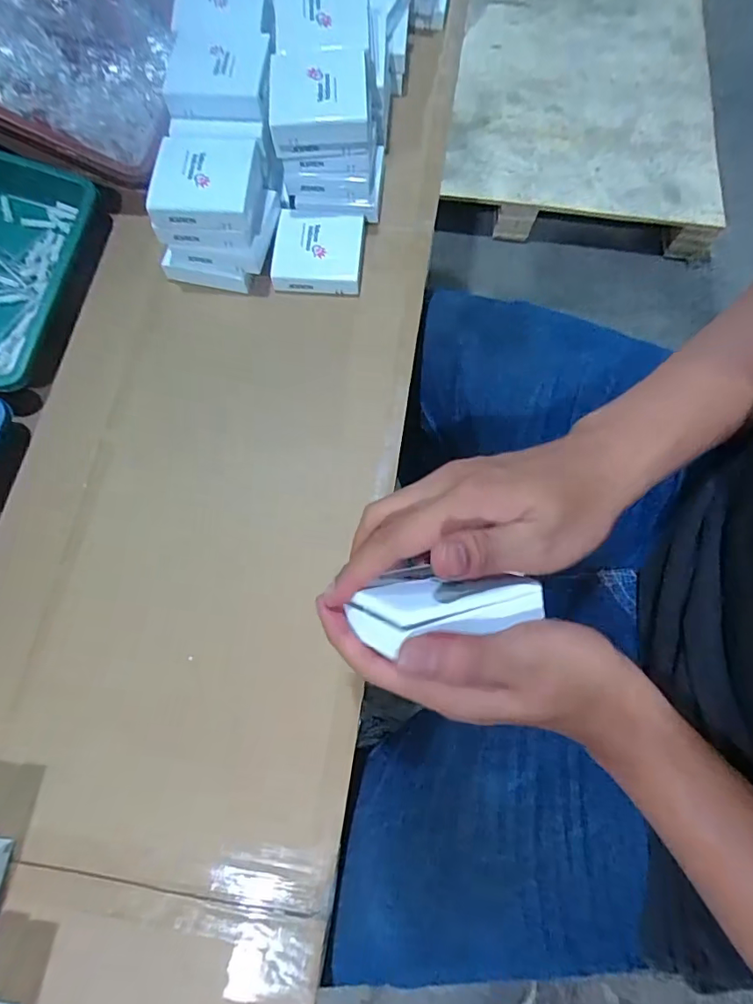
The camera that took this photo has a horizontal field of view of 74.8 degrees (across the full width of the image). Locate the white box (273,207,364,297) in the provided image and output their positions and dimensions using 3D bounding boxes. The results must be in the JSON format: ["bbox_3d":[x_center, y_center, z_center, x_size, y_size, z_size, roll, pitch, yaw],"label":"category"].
[{"bbox_3d":[-0.057,-0.252,0.495,0.085,0.024,0.082,3,73,0],"label":"white box"}]

